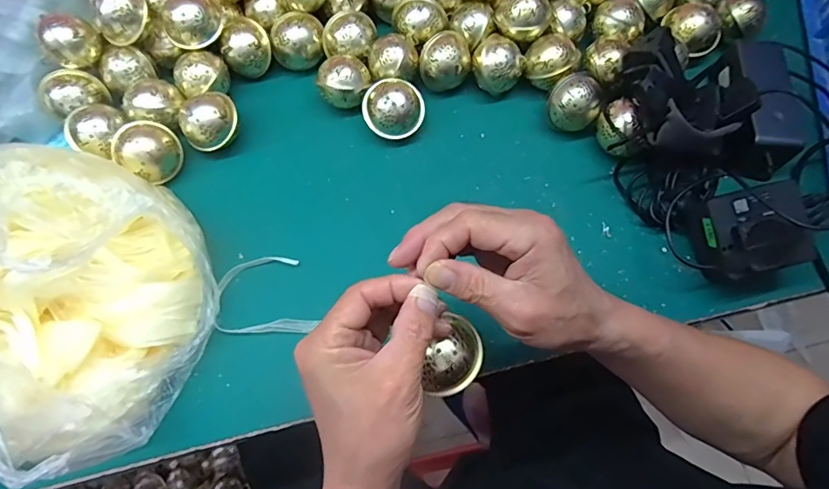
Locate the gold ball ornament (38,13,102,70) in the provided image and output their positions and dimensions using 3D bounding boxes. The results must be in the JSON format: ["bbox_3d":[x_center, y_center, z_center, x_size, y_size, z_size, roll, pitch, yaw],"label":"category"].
[{"bbox_3d":[-0.354,-0.210,0.501,0.049,0.041,0.044,-42,74,-13],"label":"gold ball ornament"}]

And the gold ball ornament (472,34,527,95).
[{"bbox_3d":[0.093,-0.196,0.536,0.050,0.052,0.051,0,69,1],"label":"gold ball ornament"}]

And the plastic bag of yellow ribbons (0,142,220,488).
[{"bbox_3d":[-0.304,0.032,0.402,0.260,0.115,0.232,19,71,8],"label":"plastic bag of yellow ribbons"}]

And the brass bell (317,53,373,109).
[{"bbox_3d":[-0.075,-0.174,0.527,0.054,0.049,0.049,-4,69,0],"label":"brass bell"}]

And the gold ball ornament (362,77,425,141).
[{"bbox_3d":[-0.022,-0.143,0.516,0.062,0.052,0.058,0,69,1],"label":"gold ball ornament"}]

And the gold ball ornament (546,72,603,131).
[{"bbox_3d":[0.168,-0.146,0.517,0.053,0.054,0.047,24,72,10],"label":"gold ball ornament"}]

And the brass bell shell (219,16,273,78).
[{"bbox_3d":[-0.189,-0.220,0.546,0.052,0.042,0.059,-28,71,-9],"label":"brass bell shell"}]

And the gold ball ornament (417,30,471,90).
[{"bbox_3d":[0.034,-0.203,0.537,0.055,0.047,0.056,-1,69,1],"label":"gold ball ornament"}]

